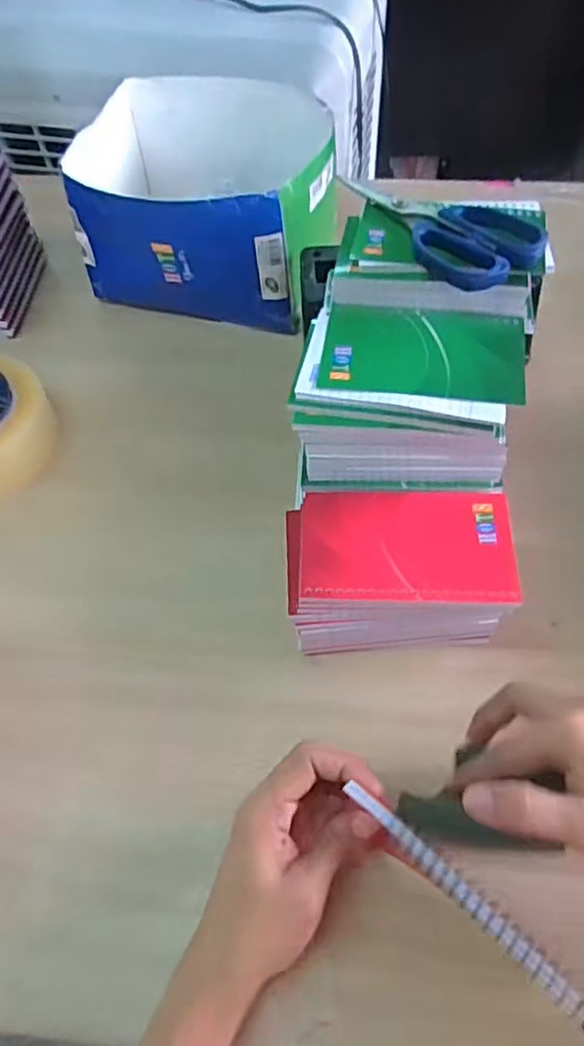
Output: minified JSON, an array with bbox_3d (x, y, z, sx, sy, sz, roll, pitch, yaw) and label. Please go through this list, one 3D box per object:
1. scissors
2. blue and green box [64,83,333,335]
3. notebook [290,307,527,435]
[{"bbox_3d":[0.090,-0.201,0.443,0.156,0.014,0.071,29,63,21],"label":"scissors"},{"bbox_3d":[-0.078,-0.312,0.630,0.224,0.121,0.204,4,57,7],"label":"blue and green box"},{"bbox_3d":[0.079,-0.106,0.428,0.140,0.011,0.093,9,59,8],"label":"notebook"}]

